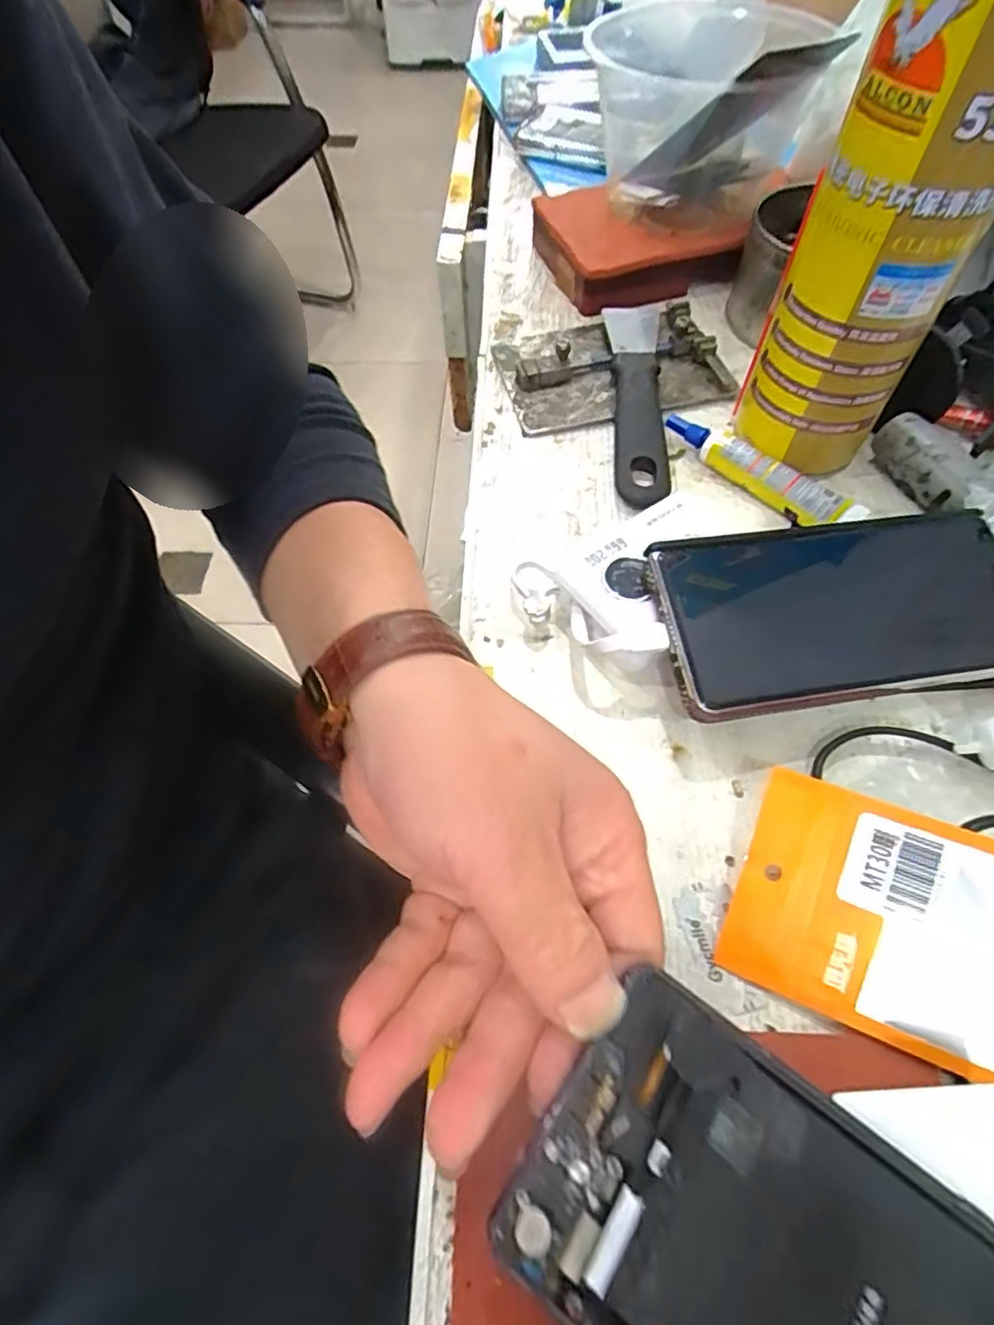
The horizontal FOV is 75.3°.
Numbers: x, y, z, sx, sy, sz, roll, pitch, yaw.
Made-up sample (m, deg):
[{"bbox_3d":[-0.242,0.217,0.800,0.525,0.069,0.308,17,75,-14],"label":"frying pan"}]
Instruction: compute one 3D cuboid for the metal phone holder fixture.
[{"bbox_3d":[0.065,-0.180,0.383,0.124,0.018,0.089,-13,59,-7],"label":"metal phone holder fixture"}]

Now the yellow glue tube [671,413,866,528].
[{"bbox_3d":[0.132,-0.098,0.331,0.110,0.017,0.020,37,66,21],"label":"yellow glue tube"}]

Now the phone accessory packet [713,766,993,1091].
[{"bbox_3d":[0.143,0.088,0.200,0.127,0.007,0.070,18,87,19],"label":"phone accessory packet"}]

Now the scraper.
[{"bbox_3d":[0.080,-0.149,0.361,0.032,0.015,0.179,3,59,3],"label":"scraper"}]

